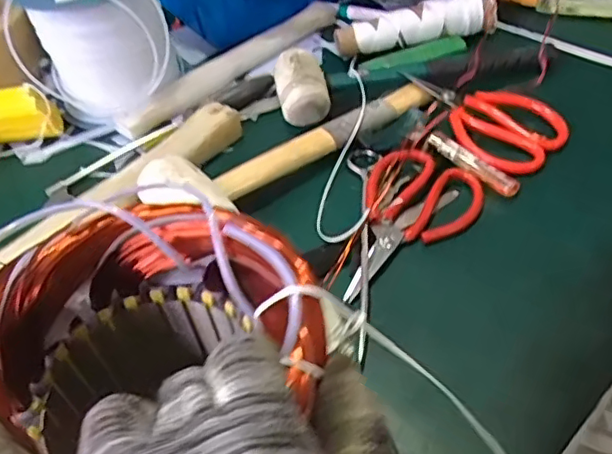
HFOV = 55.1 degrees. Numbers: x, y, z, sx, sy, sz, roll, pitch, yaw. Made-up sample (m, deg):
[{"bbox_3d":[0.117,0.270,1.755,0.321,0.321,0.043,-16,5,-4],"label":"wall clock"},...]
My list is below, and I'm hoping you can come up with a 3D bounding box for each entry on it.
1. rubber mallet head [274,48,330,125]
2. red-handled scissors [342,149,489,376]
[{"bbox_3d":[-0.005,-0.137,0.582,0.048,0.051,0.067,-14,46,-6],"label":"rubber mallet head"},{"bbox_3d":[0.065,0.007,0.461,0.089,0.016,0.197,24,53,27],"label":"red-handled scissors"}]

